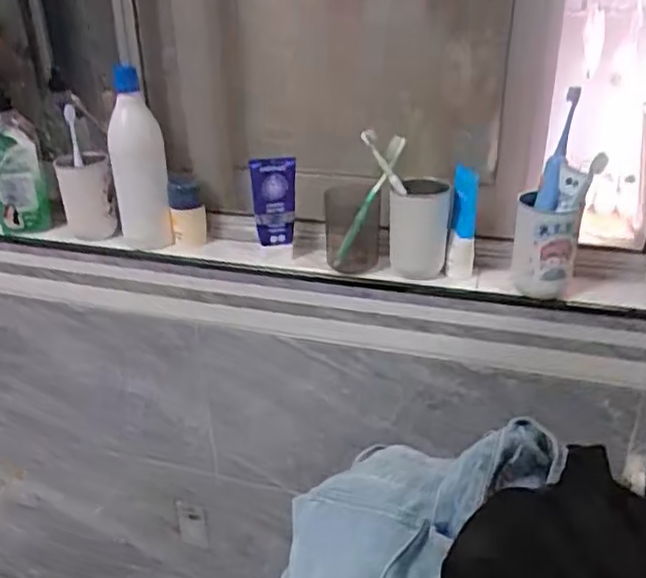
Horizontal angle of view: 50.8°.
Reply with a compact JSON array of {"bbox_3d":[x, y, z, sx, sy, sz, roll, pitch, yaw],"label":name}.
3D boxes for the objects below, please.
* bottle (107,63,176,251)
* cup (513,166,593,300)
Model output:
[{"bbox_3d":[-0.272,-0.184,0.992,0.071,0.249,0.073,-12,31,-18],"label":"bottle"},{"bbox_3d":[0.278,-0.068,0.846,0.076,0.142,0.087,11,32,23],"label":"cup"}]

